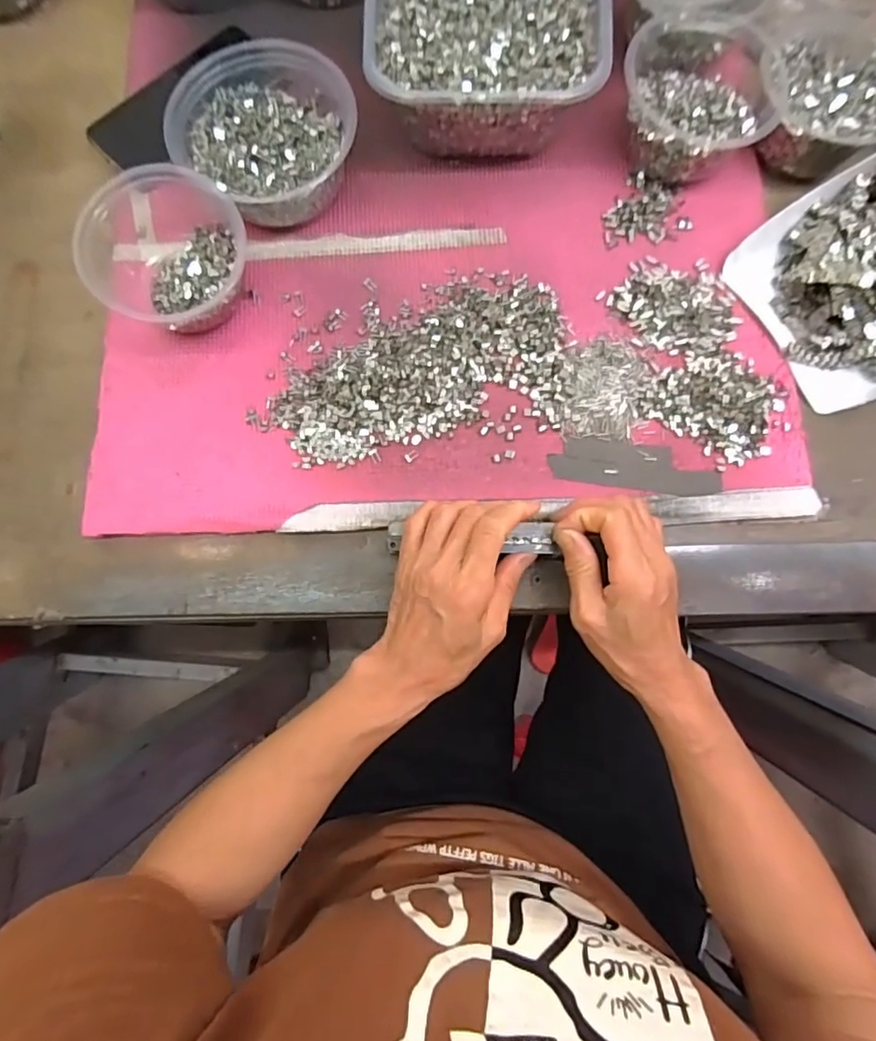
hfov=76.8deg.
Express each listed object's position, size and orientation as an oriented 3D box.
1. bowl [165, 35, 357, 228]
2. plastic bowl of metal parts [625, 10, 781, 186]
[{"bbox_3d":[-0.130,-0.291,0.427,0.131,0.057,0.125,0,78,0],"label":"bowl"},{"bbox_3d":[0.194,-0.327,0.425,0.109,0.060,0.119,0,78,0],"label":"plastic bowl of metal parts"}]

